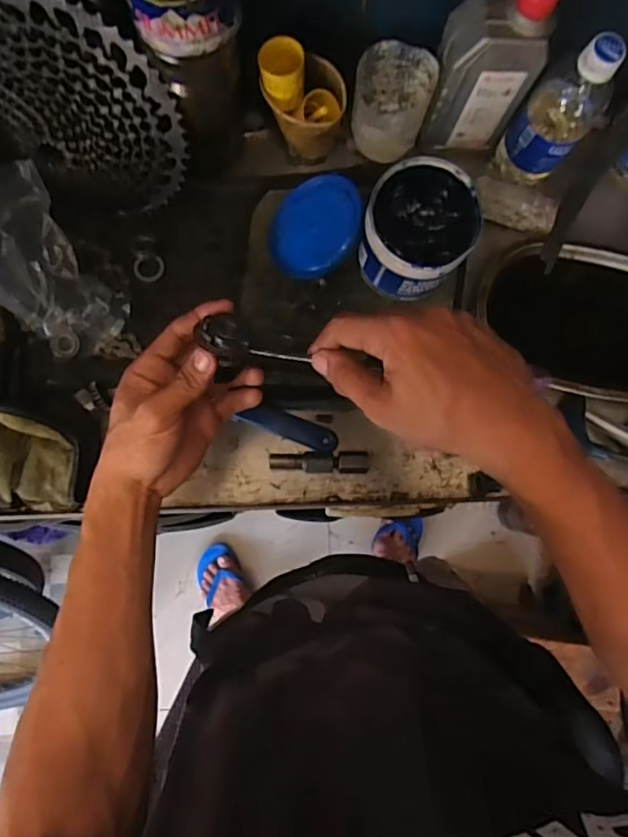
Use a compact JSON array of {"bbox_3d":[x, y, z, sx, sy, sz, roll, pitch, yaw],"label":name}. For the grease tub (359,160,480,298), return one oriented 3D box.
[{"bbox_3d":[0.098,-0.176,0.527,0.097,0.082,0.108,34,82,3],"label":"grease tub"}]

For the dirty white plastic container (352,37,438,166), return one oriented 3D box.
[{"bbox_3d":[0.072,-0.296,0.538,0.067,0.093,0.070,0,82,-2],"label":"dirty white plastic container"}]

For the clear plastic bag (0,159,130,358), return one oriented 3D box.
[{"bbox_3d":[-0.248,-0.134,0.491,0.096,0.113,0.140,-34,84,-6],"label":"clear plastic bag"}]

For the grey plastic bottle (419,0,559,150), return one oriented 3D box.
[{"bbox_3d":[0.151,-0.312,0.496,0.082,0.159,0.054,1,82,-2],"label":"grey plastic bottle"}]

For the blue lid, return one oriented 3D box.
[{"bbox_3d":[-0.001,-0.189,0.546,0.095,0.010,0.100,-1,88,28],"label":"blue lid"}]

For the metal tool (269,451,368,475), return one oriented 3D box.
[{"bbox_3d":[0.006,0.042,0.529,0.093,0.019,0.020,1,82,-2],"label":"metal tool"}]

